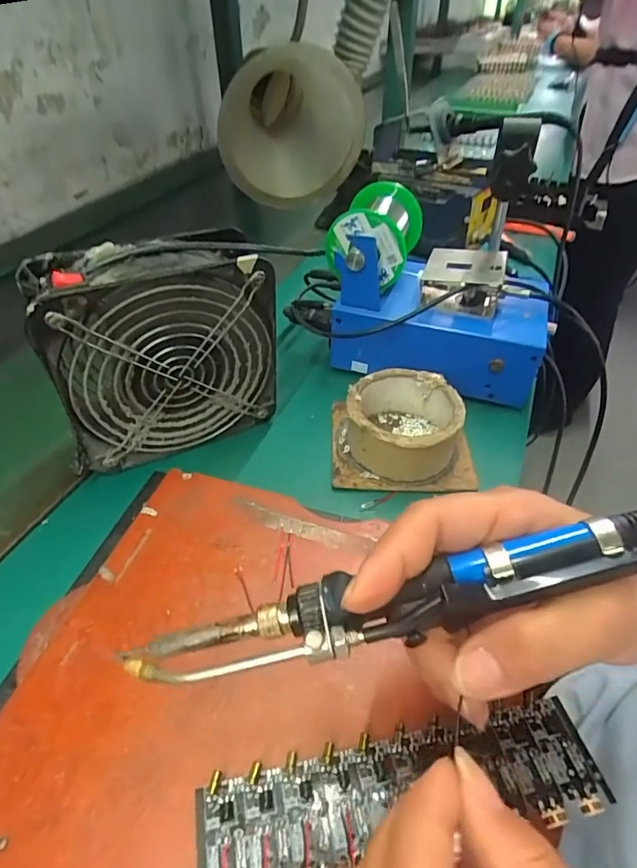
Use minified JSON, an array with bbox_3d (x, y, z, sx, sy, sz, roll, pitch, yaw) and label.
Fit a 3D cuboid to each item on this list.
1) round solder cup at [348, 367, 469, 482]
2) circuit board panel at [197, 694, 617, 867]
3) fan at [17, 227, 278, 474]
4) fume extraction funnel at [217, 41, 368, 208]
[{"bbox_3d":[0.065,-0.007,0.377,0.082,0.045,0.084,-1,43,1],"label":"round solder cup"},{"bbox_3d":[0.034,0.147,0.198,0.163,0.005,0.043,-8,44,-9],"label":"circuit board panel"},{"bbox_3d":[-0.107,-0.055,0.347,0.153,0.148,0.053,-19,48,-19],"label":"fan"},{"bbox_3d":[-0.024,-0.407,0.639,0.158,0.160,0.197,6,44,8],"label":"fume extraction funnel"}]

